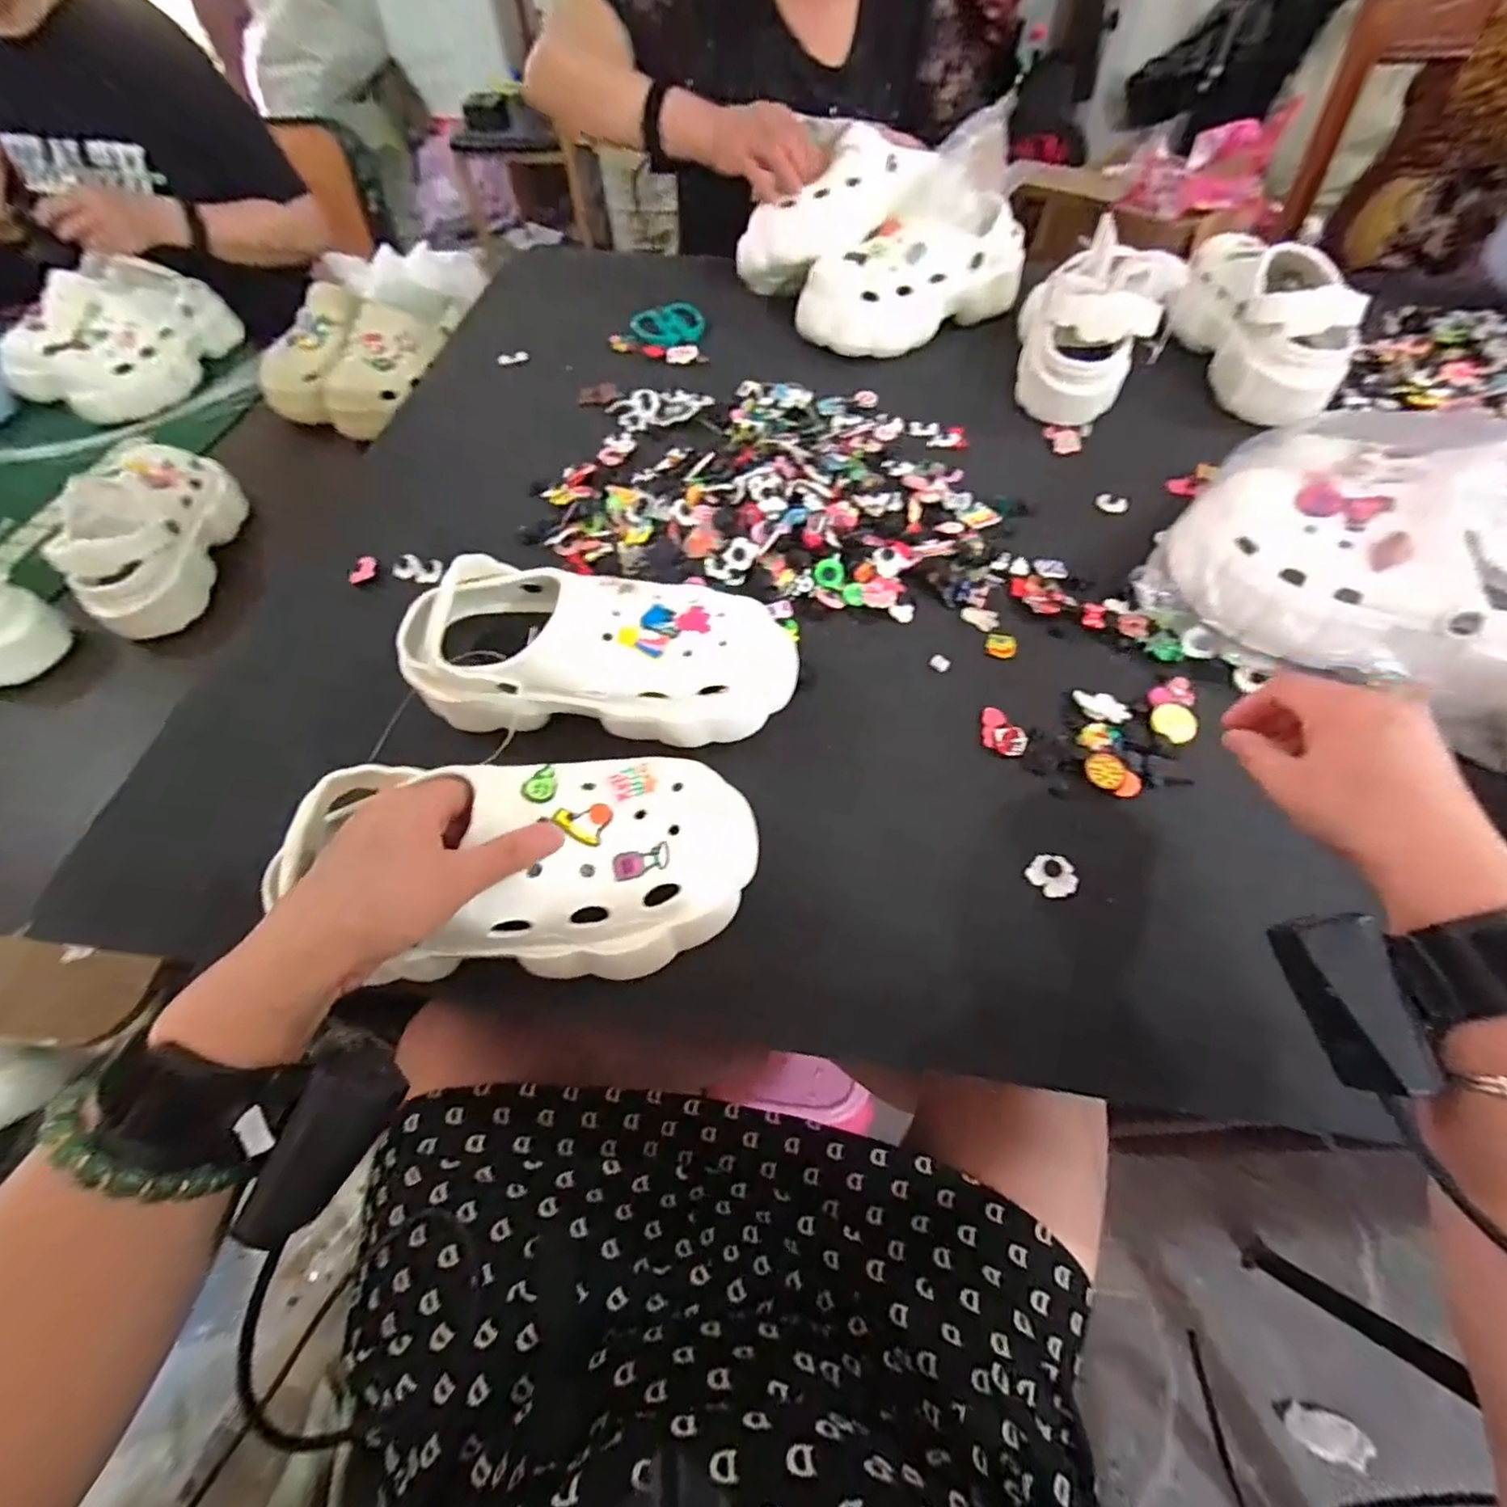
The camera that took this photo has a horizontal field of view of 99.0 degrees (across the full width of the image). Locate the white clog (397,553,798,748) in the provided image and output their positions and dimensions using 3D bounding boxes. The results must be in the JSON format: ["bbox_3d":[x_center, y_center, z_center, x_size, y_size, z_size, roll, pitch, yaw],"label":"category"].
[{"bbox_3d":[-0.106,-0.075,0.451,0.263,0.089,0.100,2,59,3],"label":"white clog"}]

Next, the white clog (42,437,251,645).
[{"bbox_3d":[-0.634,-0.239,0.690,0.094,0.111,0.239,-10,59,-4],"label":"white clog"}]

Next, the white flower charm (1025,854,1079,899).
[{"bbox_3d":[0.190,0.078,0.410,0.029,0.004,0.028,-5,62,9],"label":"white flower charm"}]

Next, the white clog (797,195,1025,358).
[{"bbox_3d":[0.173,-0.541,0.732,0.249,0.095,0.126,-32,63,-17],"label":"white clog"}]

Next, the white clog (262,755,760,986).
[{"bbox_3d":[-0.122,0.064,0.365,0.241,0.082,0.108,-8,59,-3],"label":"white clog"}]

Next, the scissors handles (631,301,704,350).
[{"bbox_3d":[-0.102,-0.518,0.780,0.085,0.007,0.098,-15,59,-7],"label":"scissors handles"}]

